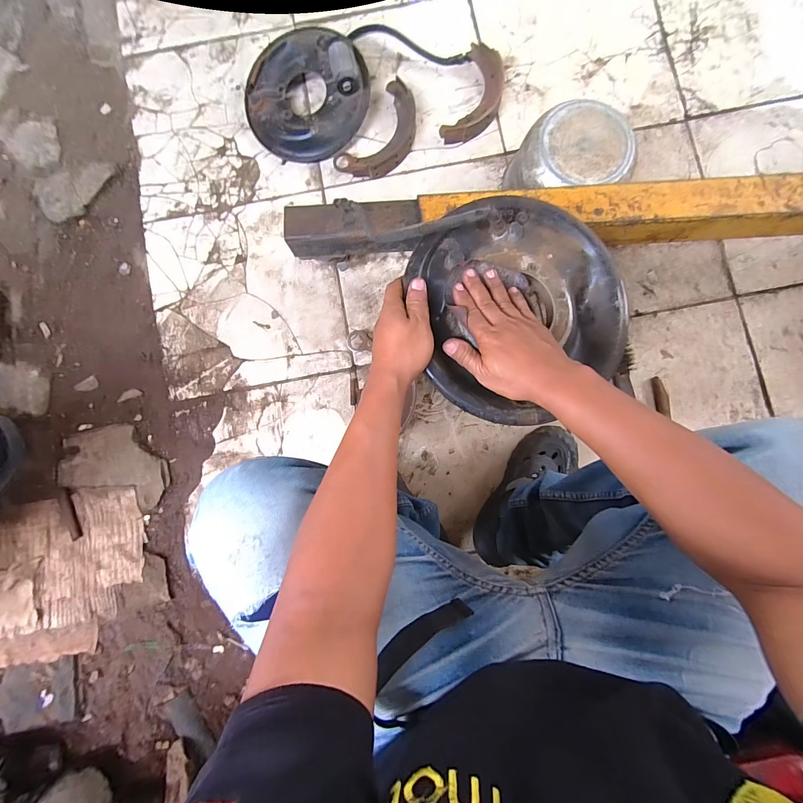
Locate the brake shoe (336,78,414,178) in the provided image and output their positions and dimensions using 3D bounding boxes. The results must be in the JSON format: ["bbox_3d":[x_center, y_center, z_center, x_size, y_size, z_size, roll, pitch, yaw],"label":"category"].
[{"bbox_3d":[-0.037,-0.569,0.749,0.117,0.031,0.218,36,89,2],"label":"brake shoe"}]

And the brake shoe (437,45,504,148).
[{"bbox_3d":[0.161,-0.655,0.754,0.103,0.033,0.217,22,88,2],"label":"brake shoe"}]

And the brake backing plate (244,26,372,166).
[{"bbox_3d":[-0.205,-0.646,0.736,0.252,0.081,0.230,0,87,1],"label":"brake backing plate"}]

